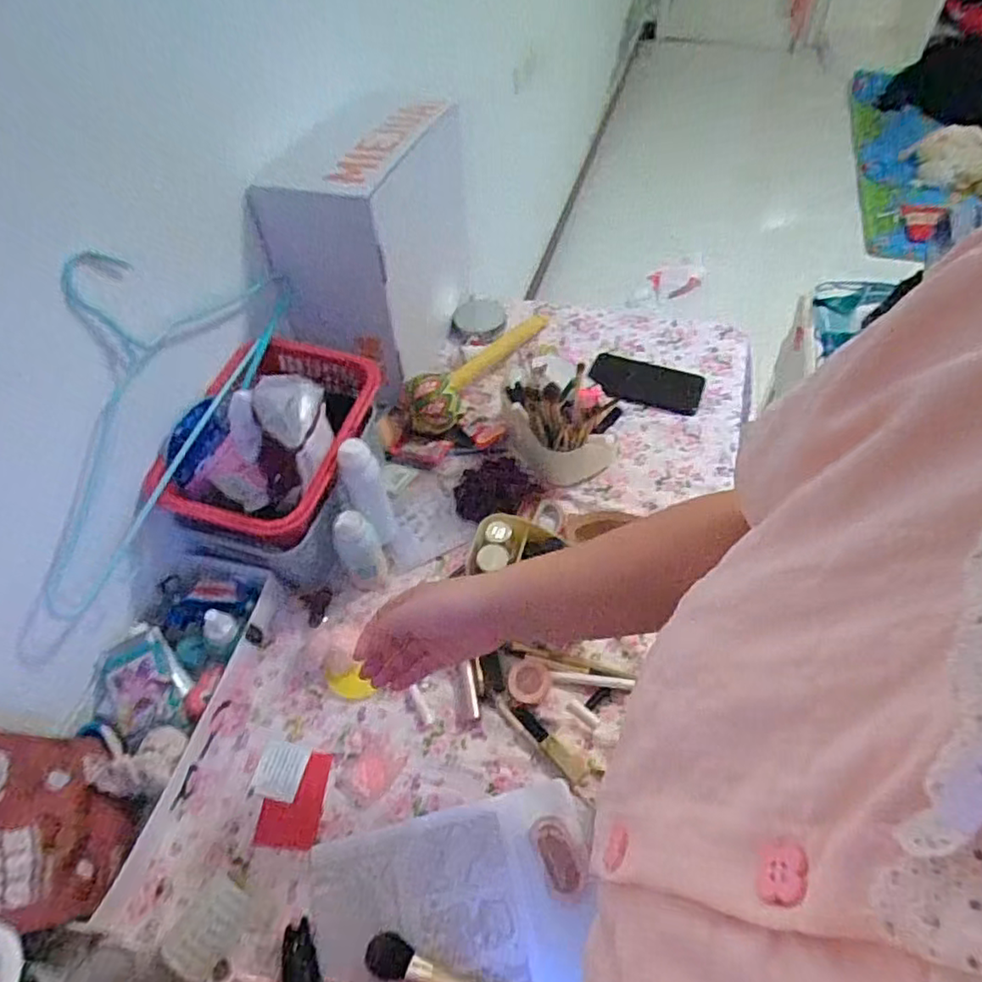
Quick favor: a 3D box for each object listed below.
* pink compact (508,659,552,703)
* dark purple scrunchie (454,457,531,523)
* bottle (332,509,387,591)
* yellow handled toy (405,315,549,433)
[{"bbox_3d":[0.039,0.194,0.624,0.042,0.010,0.041,5,52,7],"label":"pink compact"},{"bbox_3d":[-0.002,-0.010,0.763,0.093,0.026,0.088,-2,52,2],"label":"dark purple scrunchie"},{"bbox_3d":[-0.143,0.068,0.666,0.042,0.110,0.034,-26,55,-16],"label":"bottle"},{"bbox_3d":[-0.016,-0.202,0.887,0.072,0.072,0.311,24,57,21],"label":"yellow handled toy"}]

